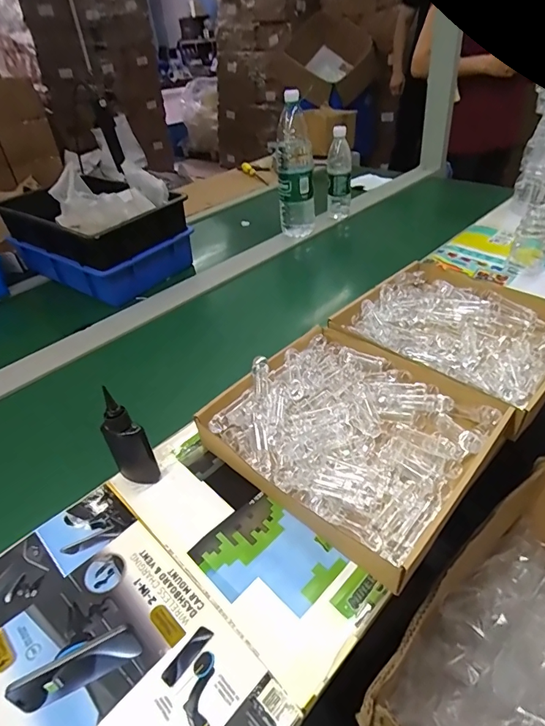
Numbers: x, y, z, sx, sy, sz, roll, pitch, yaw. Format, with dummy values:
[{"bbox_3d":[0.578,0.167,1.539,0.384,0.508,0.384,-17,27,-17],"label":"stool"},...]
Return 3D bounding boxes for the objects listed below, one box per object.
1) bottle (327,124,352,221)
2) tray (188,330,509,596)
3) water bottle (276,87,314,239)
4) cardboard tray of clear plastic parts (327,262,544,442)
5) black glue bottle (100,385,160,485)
[{"bbox_3d":[0.177,-0.491,1.117,0.059,0.227,0.054,0,39,8],"label":"bottle"},{"bbox_3d":[0.100,0.080,0.542,0.301,0.062,0.276,29,50,36],"label":"tray"},{"bbox_3d":[0.055,-0.473,1.041,0.088,0.308,0.088,-3,38,4],"label":"water bottle"},{"bbox_3d":[0.310,-0.064,0.686,0.314,0.047,0.313,-34,46,-31],"label":"cardboard tray of clear plastic parts"},{"bbox_3d":[-0.175,0.093,0.508,0.044,0.131,0.044,-26,42,-23],"label":"black glue bottle"}]

